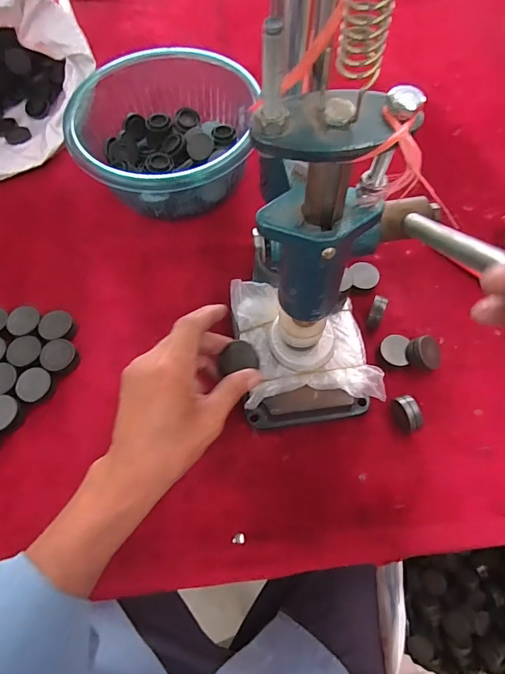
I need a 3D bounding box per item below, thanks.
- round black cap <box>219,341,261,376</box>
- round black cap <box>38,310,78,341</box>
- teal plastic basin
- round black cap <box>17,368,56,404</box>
[{"bbox_3d":[-0.011,0.018,0.362,0.034,0.010,0.027,-13,64,-6],"label":"round black cap"},{"bbox_3d":[-0.197,-0.010,0.427,0.032,0.013,0.033,0,64,0],"label":"round black cap"},{"bbox_3d":[-0.105,-0.233,0.499,0.188,0.080,0.191,0,64,0],"label":"teal plastic basin"},{"bbox_3d":[-0.207,0.047,0.404,0.031,0.007,0.035,-39,70,-17],"label":"round black cap"}]

